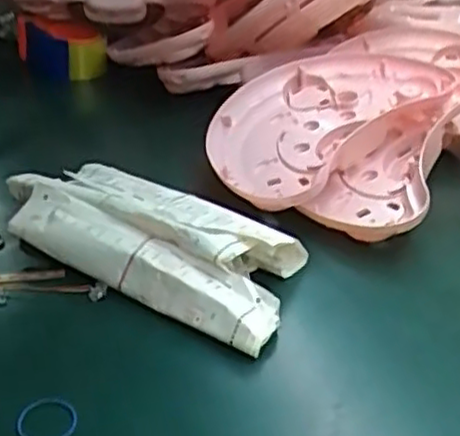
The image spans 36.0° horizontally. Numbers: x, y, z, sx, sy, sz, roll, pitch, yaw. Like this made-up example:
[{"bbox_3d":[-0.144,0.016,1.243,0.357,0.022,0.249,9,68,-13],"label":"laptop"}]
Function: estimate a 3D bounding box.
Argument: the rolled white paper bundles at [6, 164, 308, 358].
[{"bbox_3d":[-0.080,0.013,0.721,0.339,0.048,0.162,21,34,24],"label":"rolled white paper bundles"}]

